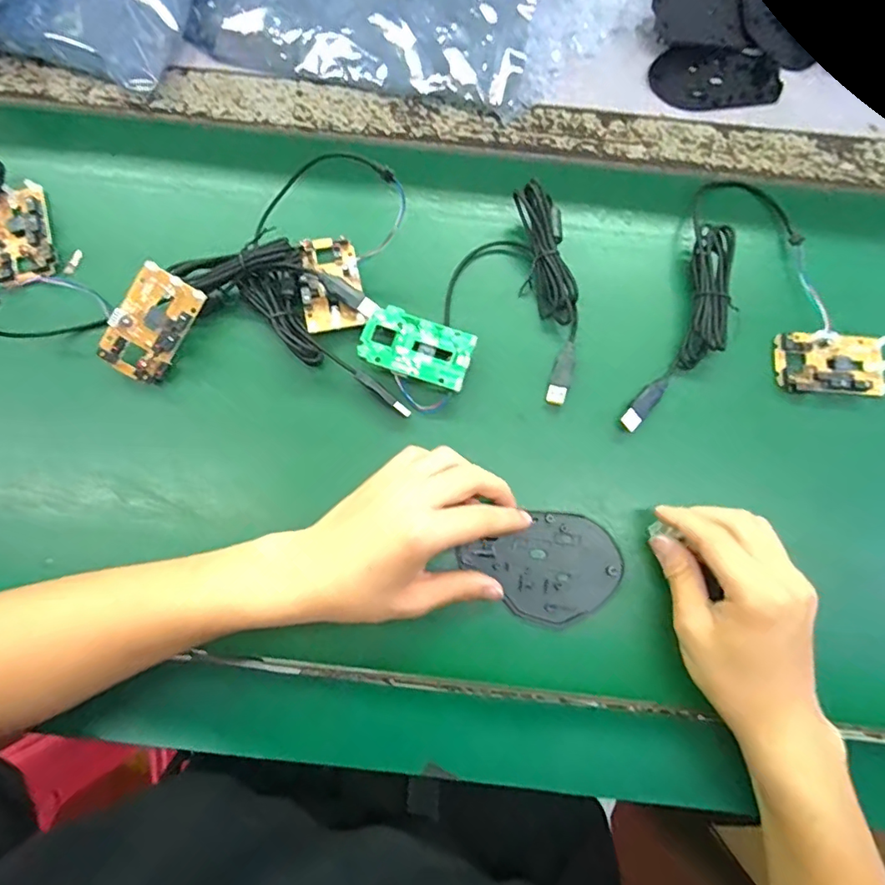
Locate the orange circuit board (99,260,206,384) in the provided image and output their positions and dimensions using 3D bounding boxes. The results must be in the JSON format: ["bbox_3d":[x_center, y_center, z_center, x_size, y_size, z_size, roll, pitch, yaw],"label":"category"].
[{"bbox_3d":[-0.207,-0.082,0.363,0.044,0.009,0.076,30,94,-14],"label":"orange circuit board"}]

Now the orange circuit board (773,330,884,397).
[{"bbox_3d":[0.288,-0.058,0.378,0.079,0.013,0.045,1,78,-1],"label":"orange circuit board"}]

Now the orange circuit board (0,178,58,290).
[{"bbox_3d":[-0.322,-0.158,0.389,0.046,0.011,0.074,-18,79,-5],"label":"orange circuit board"}]

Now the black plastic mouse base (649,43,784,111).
[{"bbox_3d":[0.235,-0.315,0.441,0.110,0.008,0.064,-8,79,-3],"label":"black plastic mouse base"}]

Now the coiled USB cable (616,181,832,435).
[{"bbox_3d":[0.222,-0.097,0.378,0.112,0.024,0.229,23,79,4],"label":"coiled USB cable"}]

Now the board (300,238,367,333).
[{"bbox_3d":[-0.083,-0.118,0.379,0.043,0.013,0.073,-9,79,-3],"label":"board"}]

